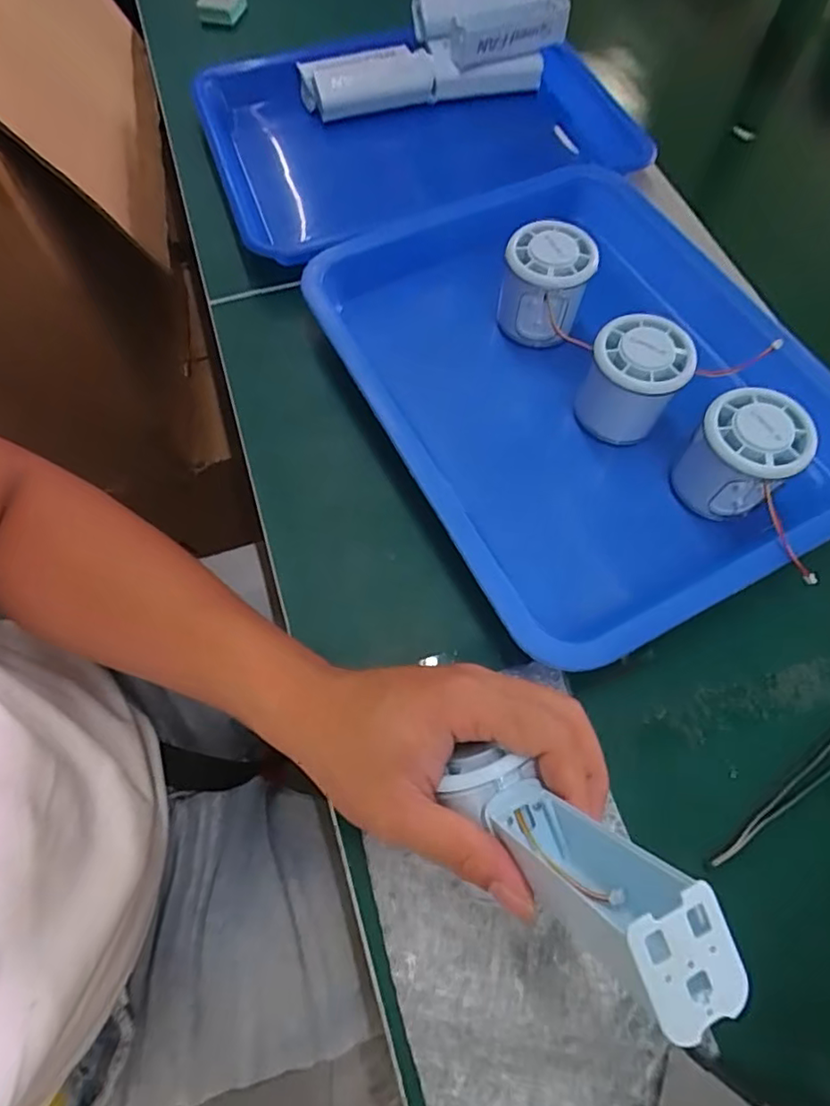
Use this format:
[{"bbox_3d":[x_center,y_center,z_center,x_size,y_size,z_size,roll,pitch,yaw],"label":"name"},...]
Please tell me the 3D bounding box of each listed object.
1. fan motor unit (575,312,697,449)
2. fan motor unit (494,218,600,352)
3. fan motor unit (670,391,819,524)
[{"bbox_3d":[0.132,-0.104,0.368,0.056,0.064,0.054,0,65,-1],"label":"fan motor unit"},{"bbox_3d":[0.085,-0.177,0.397,0.056,0.061,0.050,20,66,8],"label":"fan motor unit"},{"bbox_3d":[0.184,-0.053,0.342,0.053,0.062,0.049,0,65,-1],"label":"fan motor unit"}]

